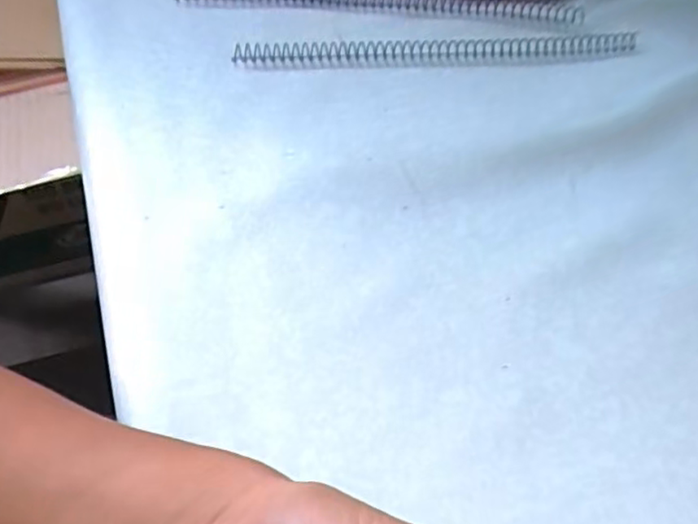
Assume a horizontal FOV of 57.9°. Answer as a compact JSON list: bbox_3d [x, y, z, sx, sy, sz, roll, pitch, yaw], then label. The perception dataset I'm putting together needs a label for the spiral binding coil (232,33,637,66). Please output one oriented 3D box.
[{"bbox_3d":[0.062,-0.145,0.426,0.271,0.010,0.011,-3,59,-6],"label":"spiral binding coil"}]

